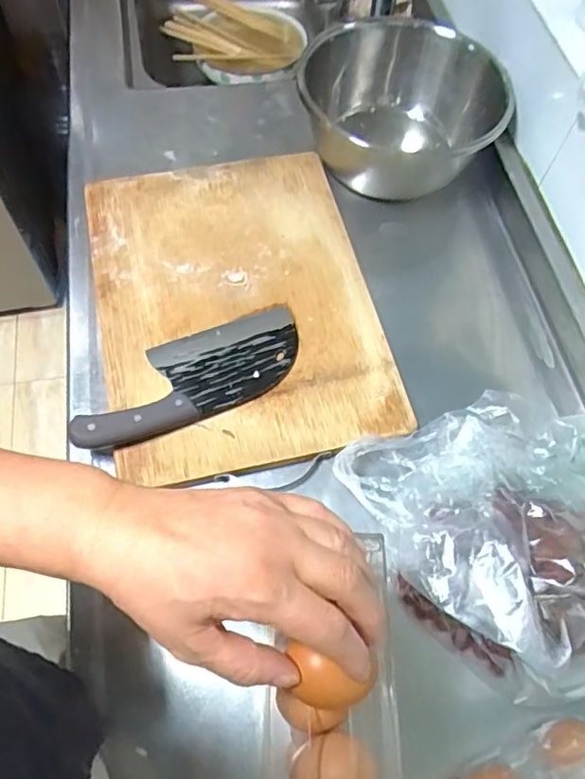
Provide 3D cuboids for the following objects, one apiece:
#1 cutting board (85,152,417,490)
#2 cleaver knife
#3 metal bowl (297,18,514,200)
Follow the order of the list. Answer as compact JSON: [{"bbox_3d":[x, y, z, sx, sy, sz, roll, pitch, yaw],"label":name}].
[{"bbox_3d":[-0.063,-0.105,0.628,0.288,0.018,0.395,-10,63,-9],"label":"cutting board"},{"bbox_3d":[-0.099,-0.018,0.564,0.238,0.027,0.094,-23,66,-15],"label":"cleaver knife"},{"bbox_3d":[0.133,-0.360,0.742,0.235,0.134,0.235,2,62,-3],"label":"metal bowl"}]

